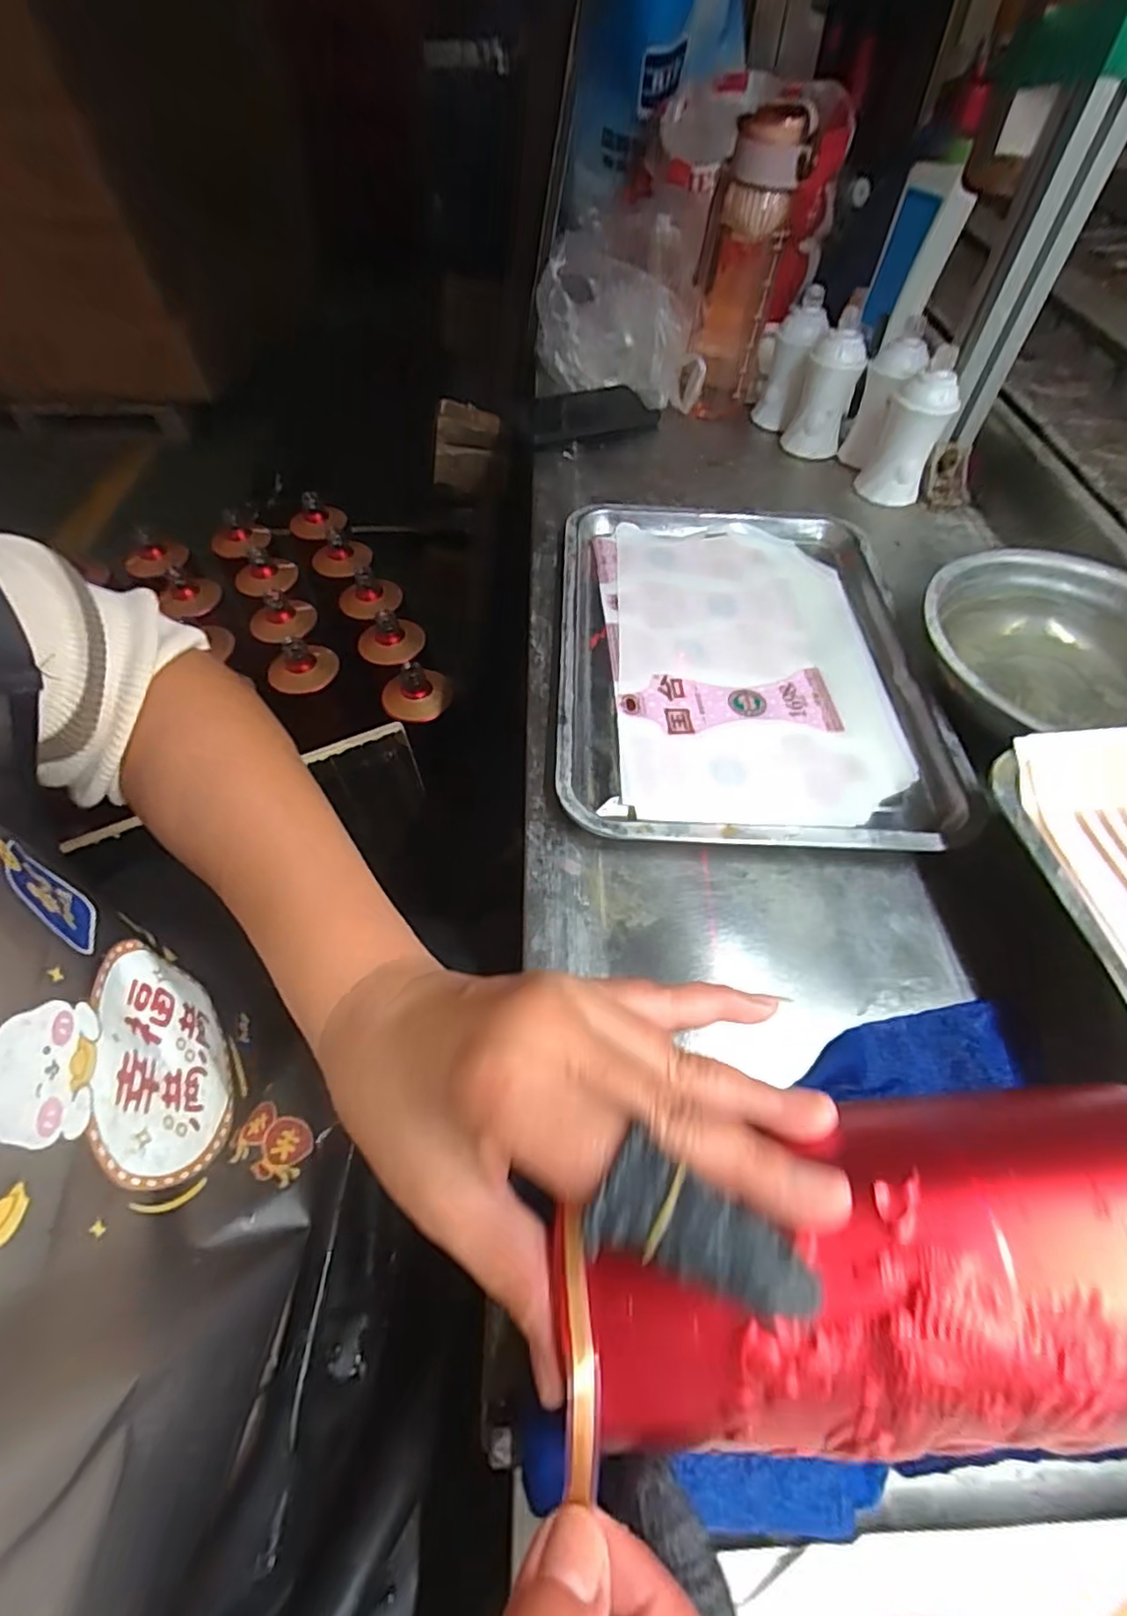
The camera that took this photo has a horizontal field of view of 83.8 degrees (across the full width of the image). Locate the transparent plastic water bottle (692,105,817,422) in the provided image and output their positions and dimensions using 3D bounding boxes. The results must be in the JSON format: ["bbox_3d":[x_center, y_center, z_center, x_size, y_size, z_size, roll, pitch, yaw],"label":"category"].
[{"bbox_3d":[0.172,-0.518,0.620,0.075,0.226,0.085,5,54,4],"label":"transparent plastic water bottle"}]

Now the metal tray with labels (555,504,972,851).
[{"bbox_3d":[0.126,-0.115,0.455,0.251,0.031,0.336,1,55,1],"label":"metal tray with labels"}]

